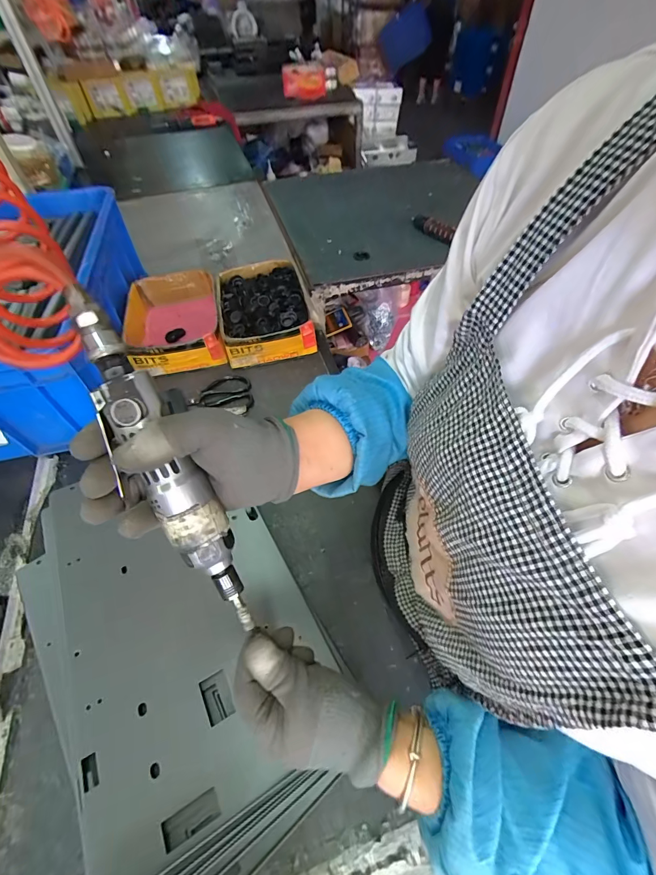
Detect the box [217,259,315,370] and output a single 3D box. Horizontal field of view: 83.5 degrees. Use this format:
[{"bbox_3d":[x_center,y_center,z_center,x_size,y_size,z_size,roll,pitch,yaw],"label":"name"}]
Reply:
[{"bbox_3d":[-0.139,-0.274,0.789,0.177,0.079,0.285,-9,49,-8],"label":"box"}]

